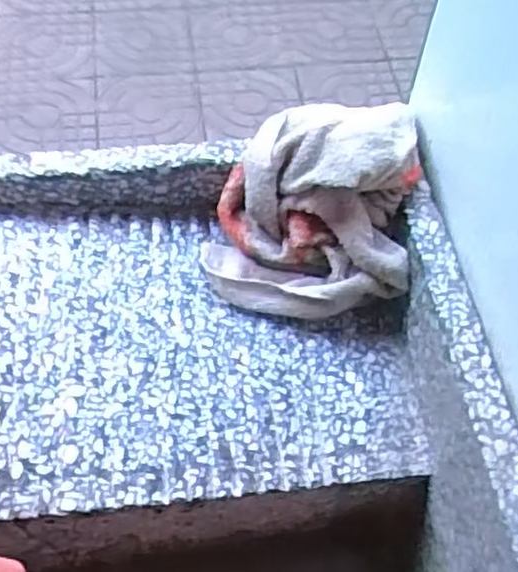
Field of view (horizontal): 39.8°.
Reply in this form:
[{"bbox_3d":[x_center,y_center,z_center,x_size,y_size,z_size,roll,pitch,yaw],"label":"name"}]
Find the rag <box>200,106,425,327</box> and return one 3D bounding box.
[{"bbox_3d":[0.039,-0.056,0.526,0.153,0.103,0.125,3,58,-1],"label":"rag"}]

